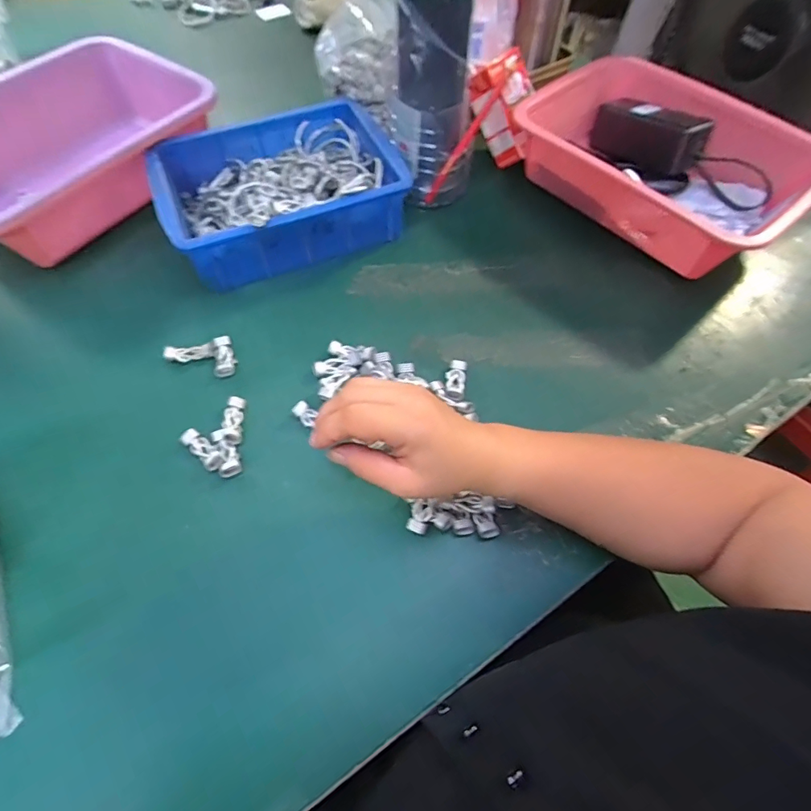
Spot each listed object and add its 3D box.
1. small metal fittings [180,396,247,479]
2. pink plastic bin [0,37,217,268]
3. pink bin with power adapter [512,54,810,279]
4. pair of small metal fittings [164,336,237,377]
[{"bbox_3d":[-0.151,0.029,0.387,0.059,0.013,0.059,-40,69,-22],"label":"small metal fittings"},{"bbox_3d":[-0.385,-0.290,0.513,0.205,0.093,0.291,28,63,13],"label":"pink plastic bin"},{"bbox_3d":[0.296,-0.287,0.522,0.246,0.077,0.297,-34,67,-19],"label":"pink bin with power adapter"},{"bbox_3d":[-0.191,-0.052,0.434,0.068,0.009,0.041,19,61,9],"label":"pair of small metal fittings"}]

